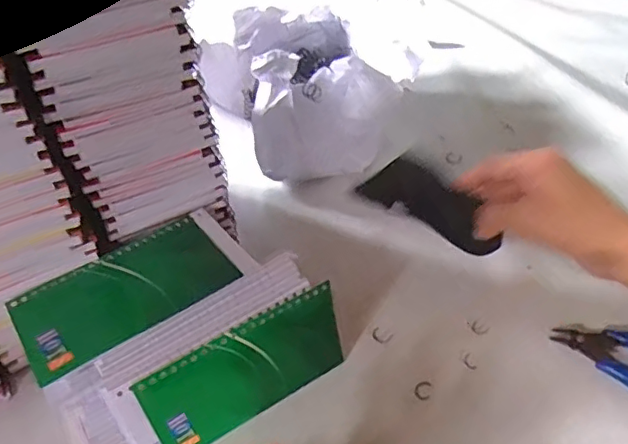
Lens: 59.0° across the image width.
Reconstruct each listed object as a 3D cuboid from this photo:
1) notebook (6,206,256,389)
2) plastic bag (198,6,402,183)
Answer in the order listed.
[{"bbox_3d":[-0.116,0.040,0.358,0.141,0.010,0.076,-31,49,-23],"label":"notebook"},{"bbox_3d":[-0.022,-0.134,0.554,0.166,0.125,0.205,-14,44,-8],"label":"plastic bag"}]

